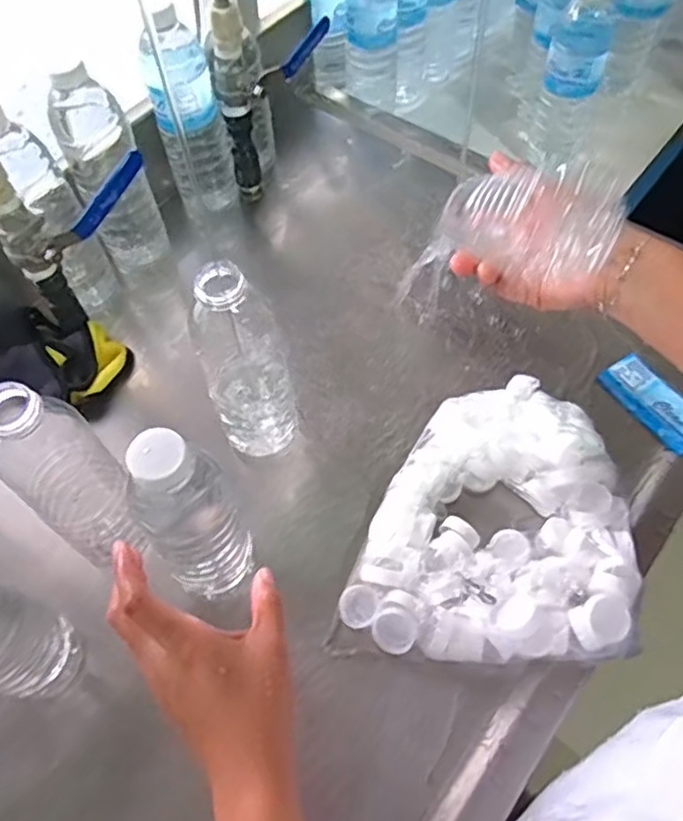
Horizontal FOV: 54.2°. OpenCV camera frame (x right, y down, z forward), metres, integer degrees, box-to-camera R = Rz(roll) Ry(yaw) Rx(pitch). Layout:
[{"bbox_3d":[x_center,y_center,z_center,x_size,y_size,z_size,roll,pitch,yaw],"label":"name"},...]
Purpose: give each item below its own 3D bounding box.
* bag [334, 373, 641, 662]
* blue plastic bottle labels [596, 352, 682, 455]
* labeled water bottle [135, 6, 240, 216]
[{"bbox_3d":[0.113,0.077,0.523,0.213,0.044,0.228,4,59,5],"label":"bag"},{"bbox_3d":[0.274,-0.008,0.583,0.043,0.007,0.097,-39,62,-1],"label":"blue plastic bottle labels"},{"bbox_3d":[-0.150,-0.289,0.652,0.066,0.191,0.055,-18,60,-8],"label":"labeled water bottle"}]

